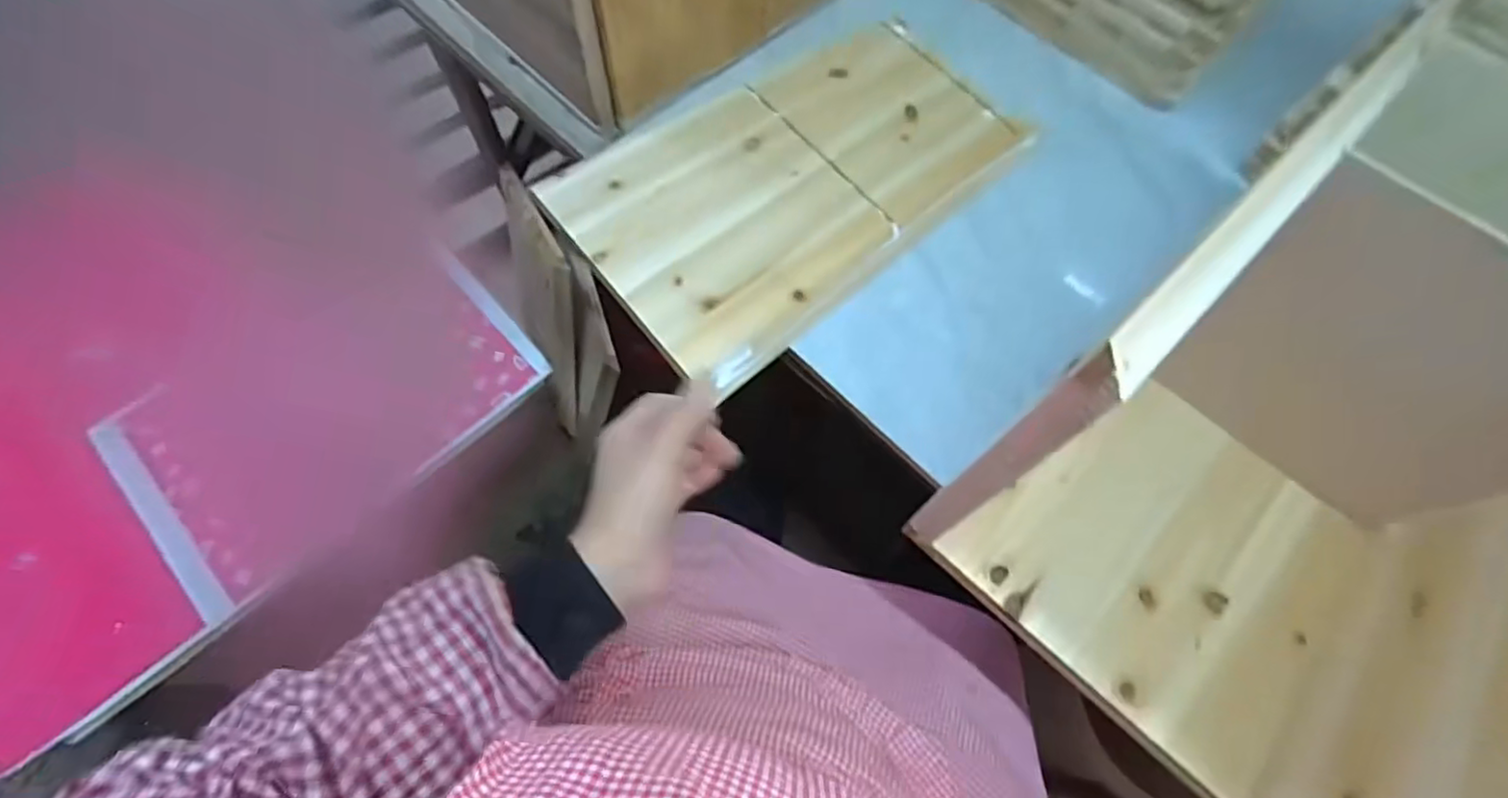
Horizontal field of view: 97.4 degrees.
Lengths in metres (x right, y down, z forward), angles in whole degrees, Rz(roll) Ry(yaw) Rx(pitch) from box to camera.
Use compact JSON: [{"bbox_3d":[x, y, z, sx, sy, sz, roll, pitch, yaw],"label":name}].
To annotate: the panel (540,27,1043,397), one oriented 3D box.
[{"bbox_3d":[0.037,-0.178,0.527,0.350,0.014,0.210,-35,71,-16],"label":"panel"}]

